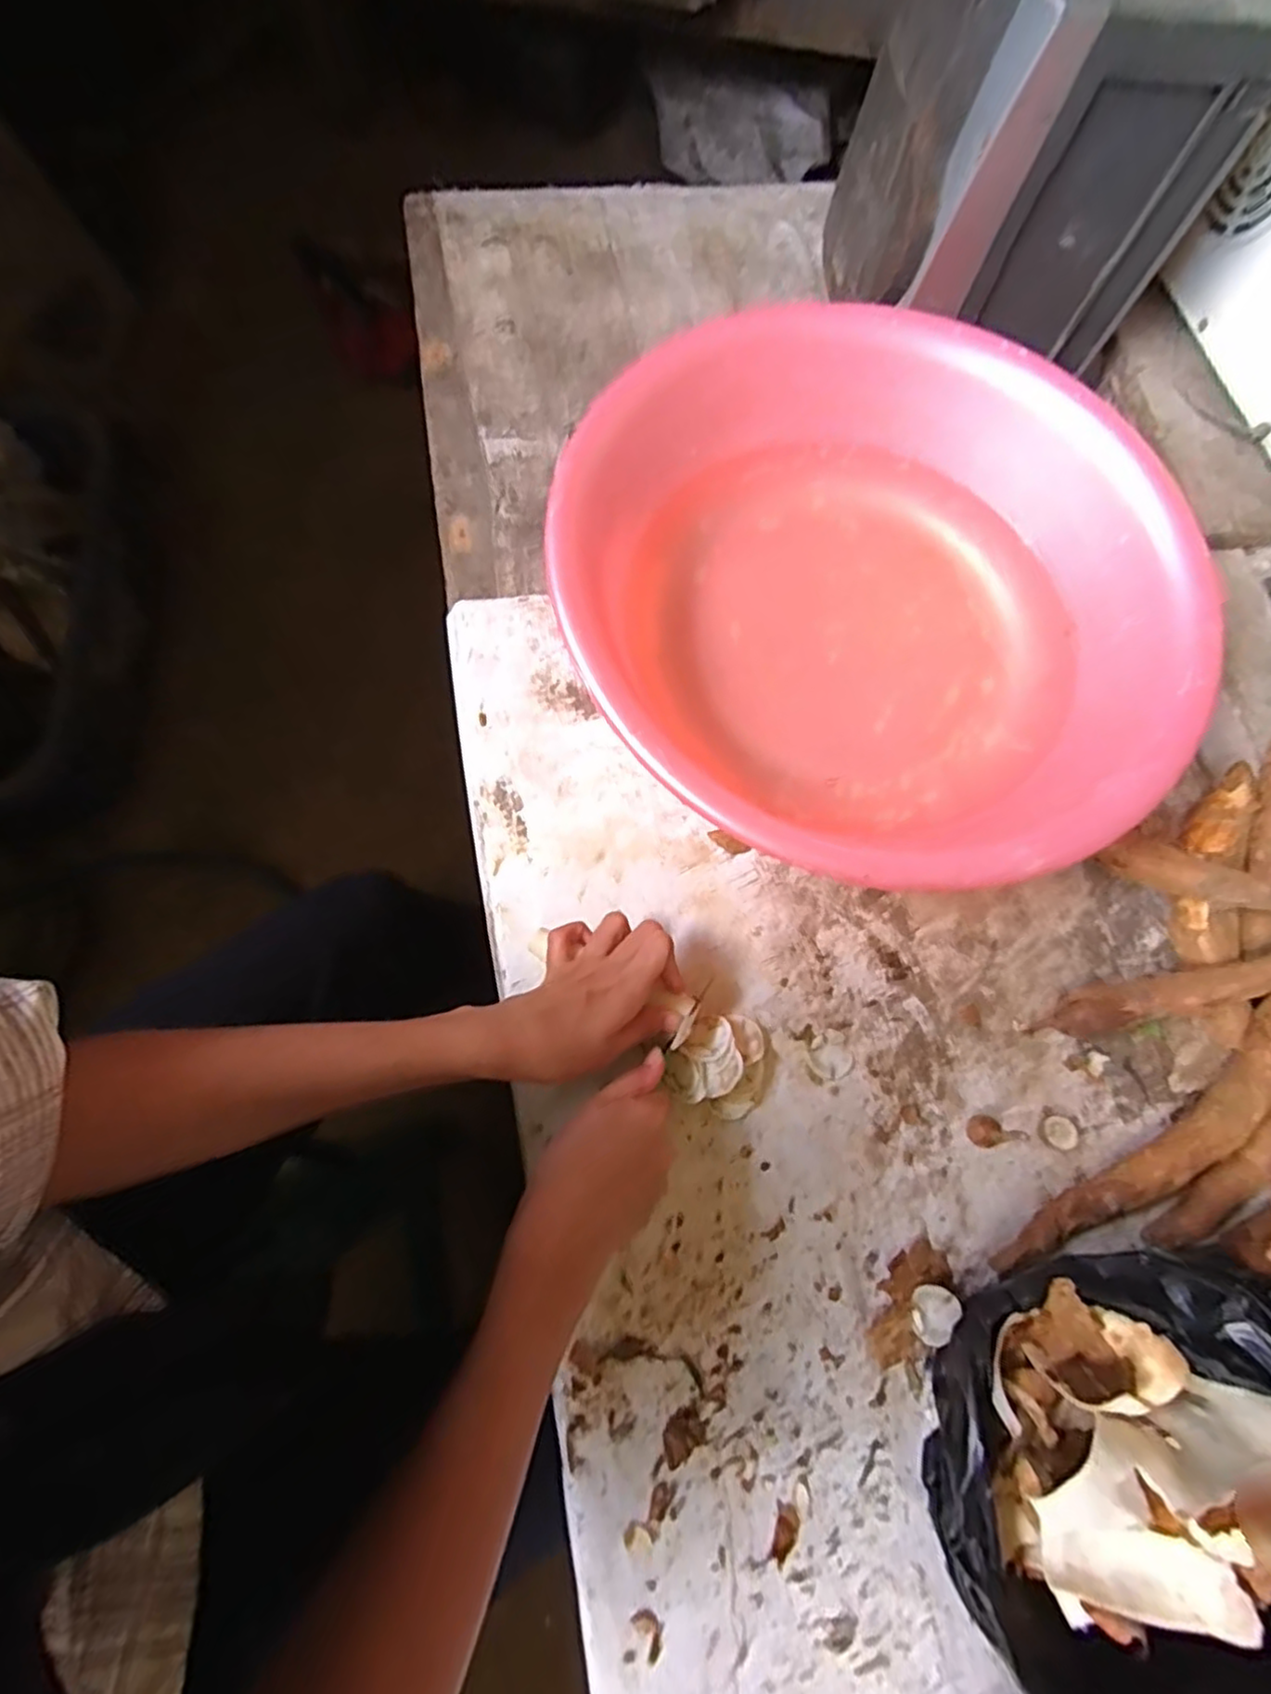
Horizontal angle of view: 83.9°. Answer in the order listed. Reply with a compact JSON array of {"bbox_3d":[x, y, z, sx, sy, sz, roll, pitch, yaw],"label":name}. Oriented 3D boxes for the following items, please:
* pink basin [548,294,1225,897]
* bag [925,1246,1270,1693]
[{"bbox_3d":[0.158,-0.166,0.493,0.385,0.118,0.406,1,74,-3],"label":"pink basin"},{"bbox_3d":[0.296,0.328,0.350,0.280,0.099,0.211,14,73,1],"label":"bag"}]

